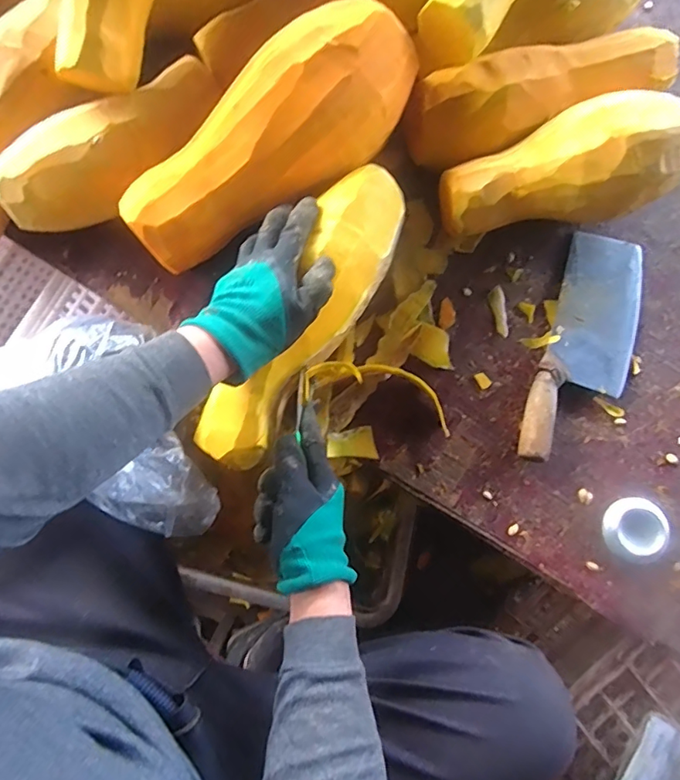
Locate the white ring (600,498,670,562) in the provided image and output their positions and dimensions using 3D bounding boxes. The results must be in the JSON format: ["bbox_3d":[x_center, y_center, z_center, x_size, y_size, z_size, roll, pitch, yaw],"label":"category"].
[{"bbox_3d":[0.300,0.142,0.507,0.057,0.027,0.062,0,79,-1],"label":"white ring"}]

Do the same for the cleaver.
[{"bbox_3d":[0.271,-0.047,0.545,0.090,0.028,0.273,21,79,3],"label":"cleaver"}]

